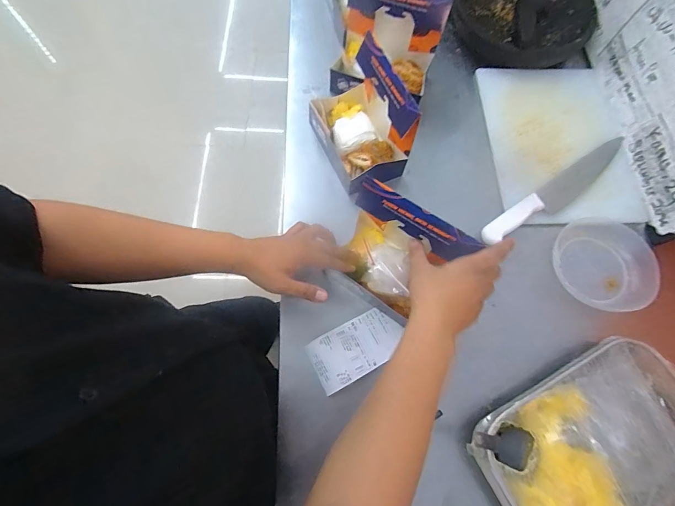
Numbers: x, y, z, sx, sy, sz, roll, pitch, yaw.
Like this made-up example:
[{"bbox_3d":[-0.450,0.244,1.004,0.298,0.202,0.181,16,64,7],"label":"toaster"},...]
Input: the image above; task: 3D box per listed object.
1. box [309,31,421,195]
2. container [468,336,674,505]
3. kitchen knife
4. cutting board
[{"bbox_3d":[0.039,-0.217,0.588,0.116,0.146,0.175,-26,73,-11],"label":"box"},{"bbox_3d":[0.339,0.260,0.479,0.289,0.075,0.207,-26,73,-11],"label":"container"},{"bbox_3d":[0.387,-0.111,0.619,0.349,0.024,0.051,-33,75,-13],"label":"kitchen knife"},{"bbox_3d":[0.413,-0.211,0.681,0.259,0.019,0.336,-1,70,-3],"label":"cutting board"}]

